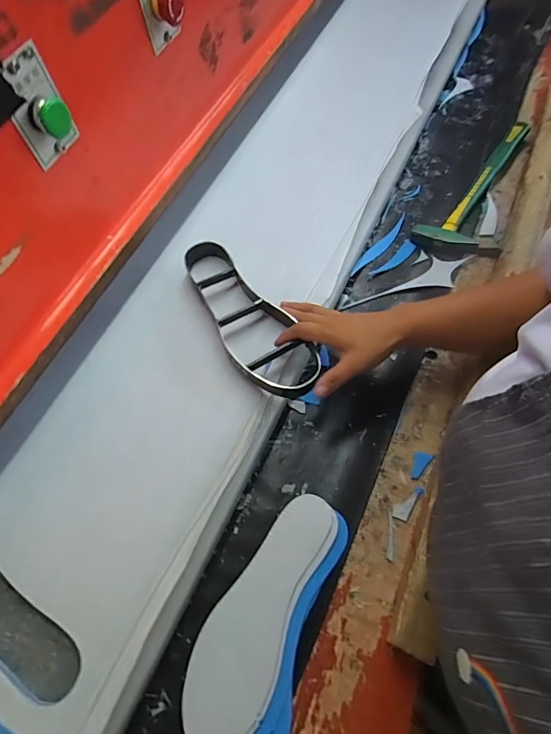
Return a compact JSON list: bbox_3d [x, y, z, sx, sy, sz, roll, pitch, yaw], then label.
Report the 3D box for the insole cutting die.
[{"bbox_3d":[-0.038,-0.063,0.569,0.092,0.053,0.260,-28,67,-11],"label":"insole cutting die"}]

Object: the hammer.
[{"bbox_3d":[0.351,-0.272,0.683,0.122,0.041,0.301,39,72,19],"label":"hammer"}]

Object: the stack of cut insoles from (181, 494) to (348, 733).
[{"bbox_3d":[-0.011,0.265,0.449,0.111,0.028,0.264,18,66,11],"label":"stack of cut insoles"}]

